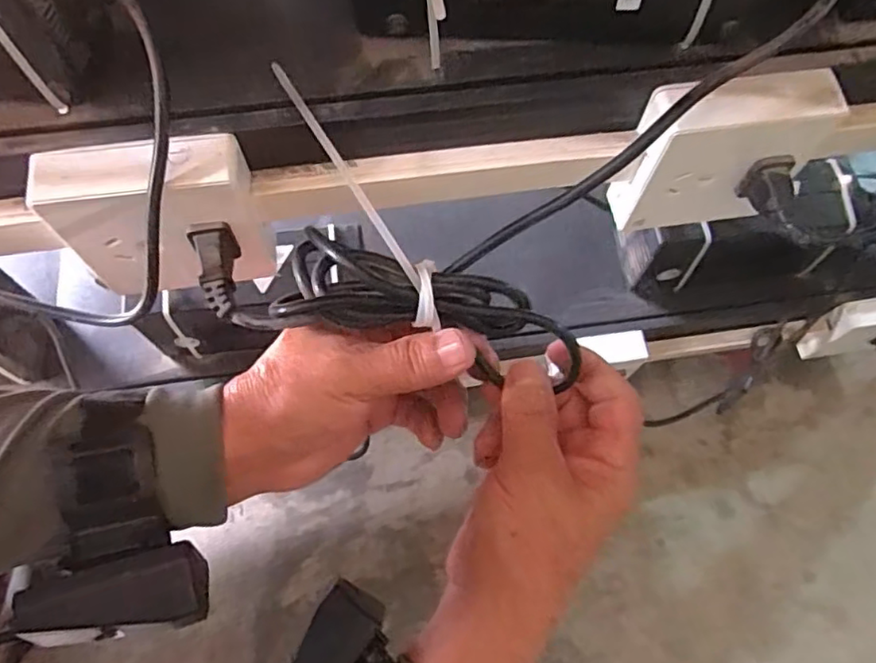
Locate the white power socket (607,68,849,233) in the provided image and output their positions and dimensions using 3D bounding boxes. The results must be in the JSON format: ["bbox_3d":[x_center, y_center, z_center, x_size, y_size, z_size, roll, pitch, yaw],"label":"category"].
[{"bbox_3d":[0.140,-0.088,0.315,0.098,0.084,0.028,-7,66,-5],"label":"white power socket"}]

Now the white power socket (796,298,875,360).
[{"bbox_3d":[0.405,-0.004,0.601,0.095,0.077,0.029,-8,66,-5],"label":"white power socket"}]

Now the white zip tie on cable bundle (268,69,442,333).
[{"bbox_3d":[-0.035,-0.061,0.283,0.020,0.024,0.133,-32,84,-13],"label":"white zip tie on cable bundle"}]

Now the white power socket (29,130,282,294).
[{"bbox_3d":[-0.127,-0.052,0.294,0.086,0.076,0.029,-8,66,-5],"label":"white power socket"}]

